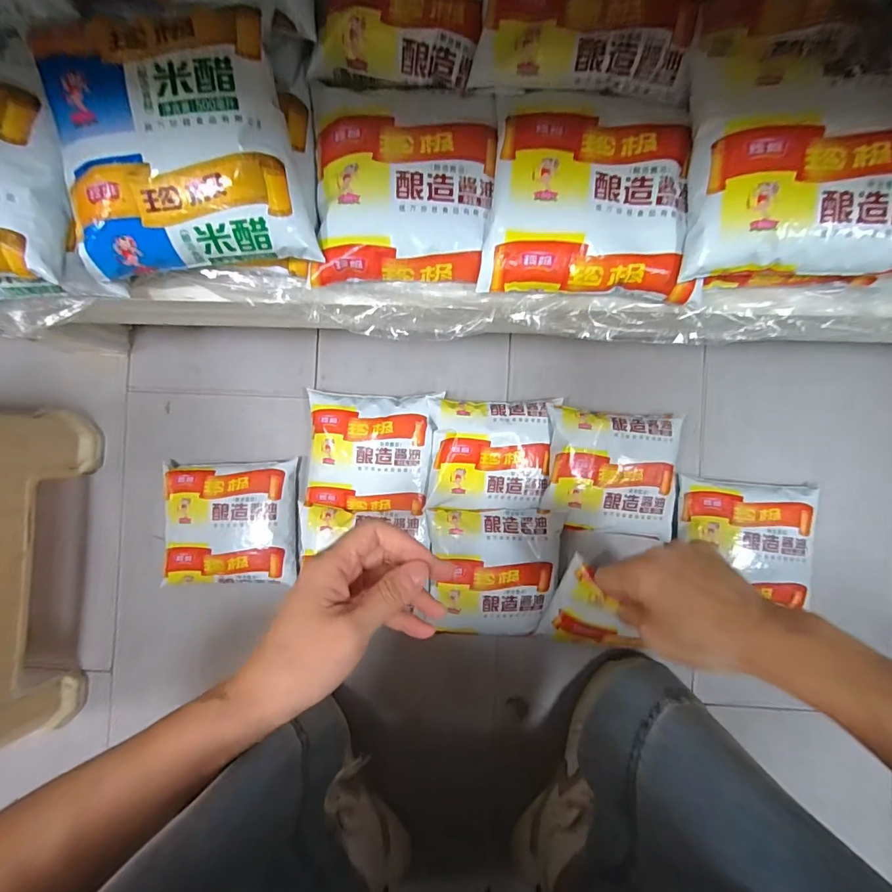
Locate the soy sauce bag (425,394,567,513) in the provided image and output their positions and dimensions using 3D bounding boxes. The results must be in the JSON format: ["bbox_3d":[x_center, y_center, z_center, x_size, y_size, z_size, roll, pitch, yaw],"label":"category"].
[{"bbox_3d":[0.046,0.009,0.468,0.121,0.042,0.108,1,90,1],"label":"soy sauce bag"}]

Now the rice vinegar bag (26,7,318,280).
[{"bbox_3d":[-0.150,-0.166,0.255,0.128,0.044,0.121,-7,89,1],"label":"rice vinegar bag"}]

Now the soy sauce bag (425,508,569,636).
[{"bbox_3d":[0.048,0.126,0.464,0.129,0.028,0.126,4,90,1],"label":"soy sauce bag"}]

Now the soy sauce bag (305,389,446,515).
[{"bbox_3d":[-0.077,0.006,0.471,0.123,0.035,0.117,4,90,1],"label":"soy sauce bag"}]

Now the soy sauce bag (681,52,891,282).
[{"bbox_3d":[0.203,-0.154,0.257,0.122,0.030,0.112,1,90,1],"label":"soy sauce bag"}]

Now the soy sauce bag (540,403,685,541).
[{"bbox_3d":[0.166,0.027,0.464,0.129,0.039,0.121,5,90,1],"label":"soy sauce bag"}]

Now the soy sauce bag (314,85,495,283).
[{"bbox_3d":[-0.025,-0.161,0.282,0.107,0.023,0.115,2,90,1],"label":"soy sauce bag"}]

